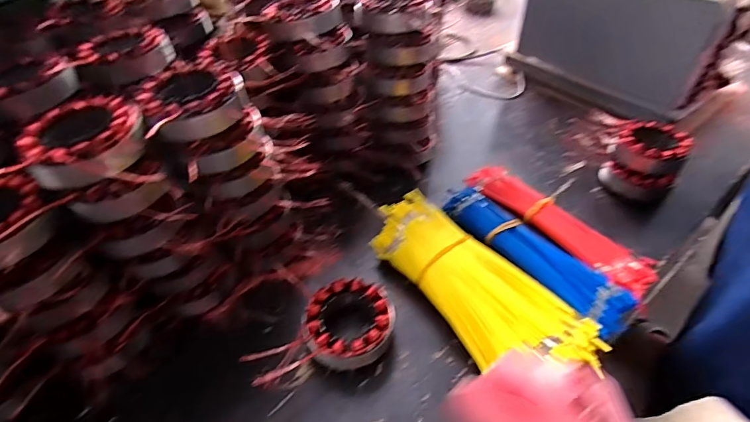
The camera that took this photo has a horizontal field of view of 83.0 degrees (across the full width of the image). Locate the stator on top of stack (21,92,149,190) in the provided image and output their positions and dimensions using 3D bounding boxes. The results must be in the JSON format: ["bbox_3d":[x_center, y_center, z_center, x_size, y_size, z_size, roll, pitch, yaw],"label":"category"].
[{"bbox_3d":[-0.232,-0.058,0.346,0.082,0.031,0.088,-1,44,1],"label":"stator on top of stack"}]

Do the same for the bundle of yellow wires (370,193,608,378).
[{"bbox_3d":[0.100,0.081,0.451,0.111,0.057,0.253,-28,50,-25],"label":"bundle of yellow wires"}]

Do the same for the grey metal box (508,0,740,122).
[{"bbox_3d":[0.378,-0.278,0.686,0.072,0.187,0.302,-28,50,-25],"label":"grey metal box"}]

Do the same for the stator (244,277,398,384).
[{"bbox_3d":[-0.043,0.128,0.421,0.087,0.040,0.151,33,53,30],"label":"stator"}]

